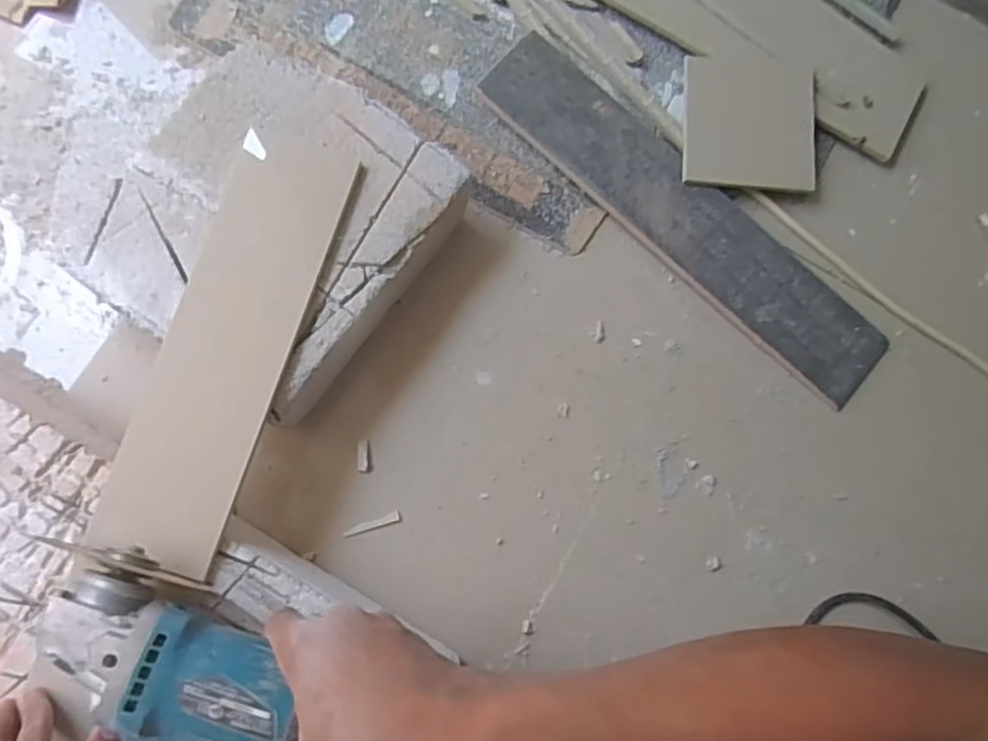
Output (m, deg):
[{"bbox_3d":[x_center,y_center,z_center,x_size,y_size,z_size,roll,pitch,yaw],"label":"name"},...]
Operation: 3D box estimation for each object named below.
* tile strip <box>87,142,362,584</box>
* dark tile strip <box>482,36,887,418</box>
[{"bbox_3d":[-0.179,-0.019,0.453,0.084,0.010,0.290,18,80,-2],"label":"tile strip"},{"bbox_3d":[0.156,-0.129,0.546,0.380,0.014,0.083,42,84,2],"label":"dark tile strip"}]

